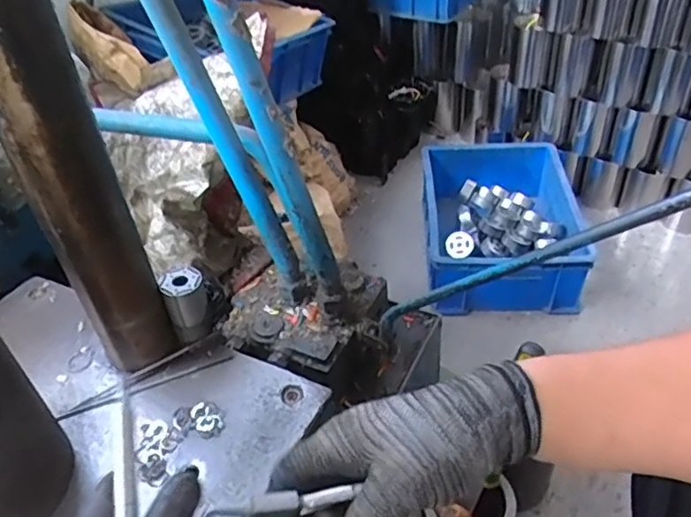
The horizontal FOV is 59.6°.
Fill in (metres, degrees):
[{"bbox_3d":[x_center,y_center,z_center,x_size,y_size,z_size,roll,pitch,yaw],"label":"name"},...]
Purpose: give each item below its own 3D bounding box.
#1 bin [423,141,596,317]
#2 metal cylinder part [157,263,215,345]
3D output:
[{"bbox_3d":[0.326,-0.074,1.276,0.308,0.150,0.419,-1,41,6],"label":"bin"},{"bbox_3d":[-0.144,0.042,0.557,0.036,0.067,0.032,-23,43,-19],"label":"metal cylinder part"}]

